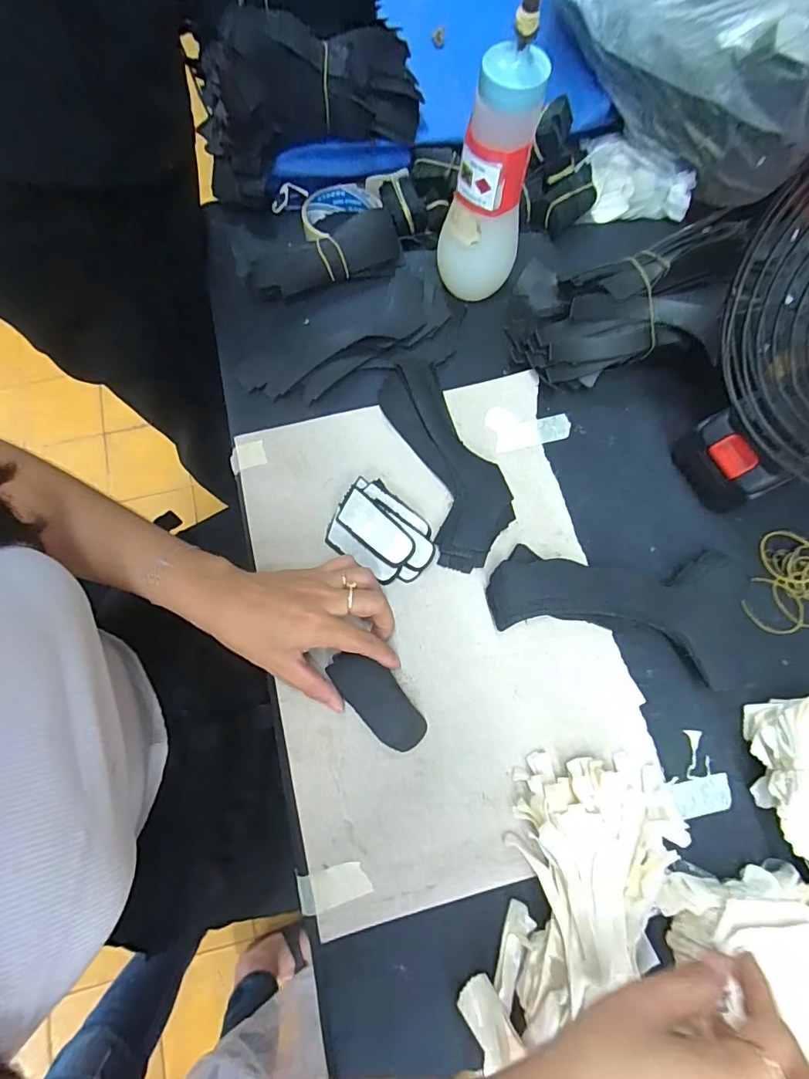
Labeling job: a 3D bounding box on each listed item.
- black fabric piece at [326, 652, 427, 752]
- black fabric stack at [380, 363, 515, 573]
[{"bbox_3d":[-0.020,0.120,0.354,0.086,0.009,0.036,45,79,5],"label":"black fabric piece"},{"bbox_3d":[0.034,-0.069,0.410,0.075,0.017,0.187,-23,77,-7],"label":"black fabric stack"}]

